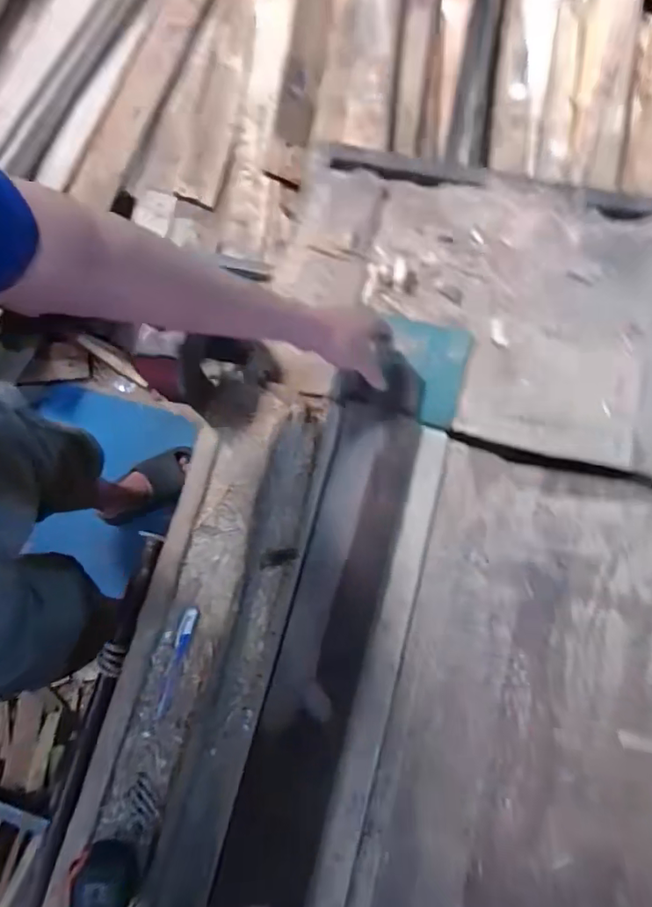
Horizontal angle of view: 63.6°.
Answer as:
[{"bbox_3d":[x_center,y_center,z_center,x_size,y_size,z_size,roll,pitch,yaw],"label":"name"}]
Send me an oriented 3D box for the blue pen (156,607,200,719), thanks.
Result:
[{"bbox_3d":[-0.174,0.240,0.607,0.017,0.008,0.122,16,75,6],"label":"blue pen"}]

